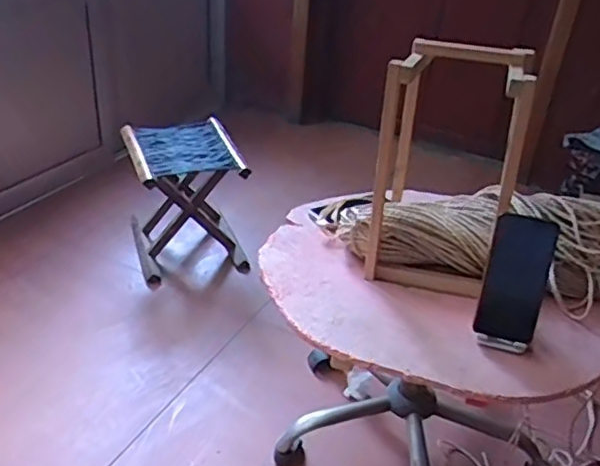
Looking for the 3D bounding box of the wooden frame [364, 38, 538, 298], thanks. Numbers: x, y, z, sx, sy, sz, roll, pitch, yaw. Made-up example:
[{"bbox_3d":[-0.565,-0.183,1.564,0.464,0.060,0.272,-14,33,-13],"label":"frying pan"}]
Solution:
[{"bbox_3d":[0.219,-0.102,0.933,0.189,0.348,0.198,13,32,14],"label":"wooden frame"}]

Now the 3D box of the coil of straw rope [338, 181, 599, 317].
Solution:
[{"bbox_3d":[0.301,0.008,0.967,0.494,0.114,0.173,14,33,15],"label":"coil of straw rope"}]

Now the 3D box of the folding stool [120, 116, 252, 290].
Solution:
[{"bbox_3d":[-0.294,-0.091,1.613,0.268,0.292,0.280,-7,33,-18],"label":"folding stool"}]

